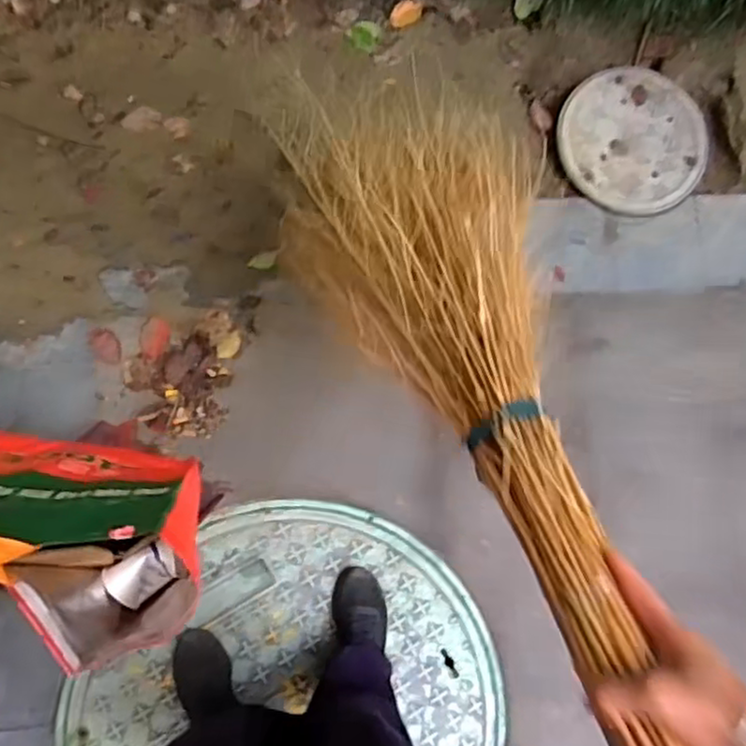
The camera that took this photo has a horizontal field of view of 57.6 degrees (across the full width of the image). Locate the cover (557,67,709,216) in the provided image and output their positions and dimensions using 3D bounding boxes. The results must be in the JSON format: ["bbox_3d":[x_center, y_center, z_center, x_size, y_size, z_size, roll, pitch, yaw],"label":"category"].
[{"bbox_3d":[0.559,-0.503,1.456,0.315,0.031,0.308,1,81,-7],"label":"cover"}]

